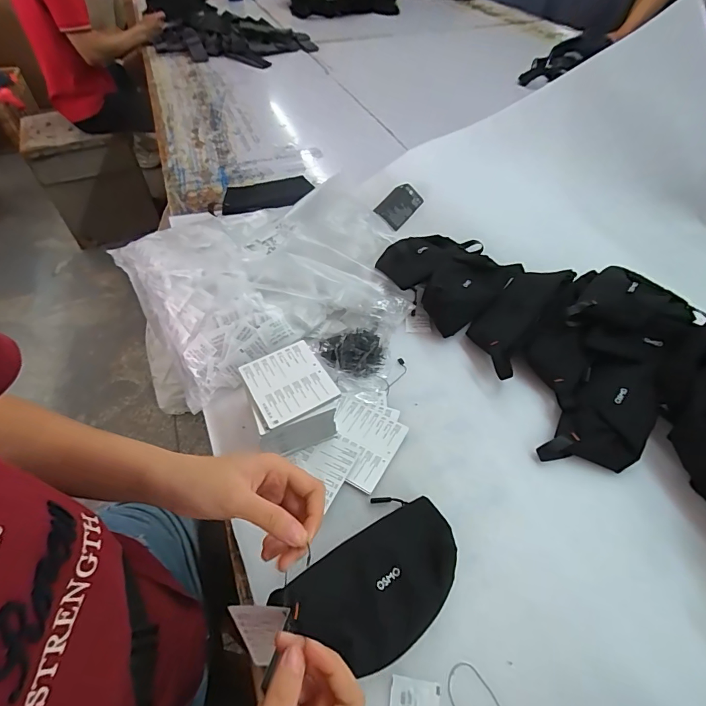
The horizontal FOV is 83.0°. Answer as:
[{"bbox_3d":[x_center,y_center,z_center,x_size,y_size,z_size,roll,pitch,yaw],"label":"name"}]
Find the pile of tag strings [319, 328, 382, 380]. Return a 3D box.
[{"bbox_3d":[-0.001,-0.008,0.575,0.091,0.044,0.075,12,52,9],"label":"pile of tag strings"}]

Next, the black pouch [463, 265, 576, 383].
[{"bbox_3d":[0.246,-0.062,0.618,0.094,0.057,0.222,32,57,23],"label":"black pouch"}]

